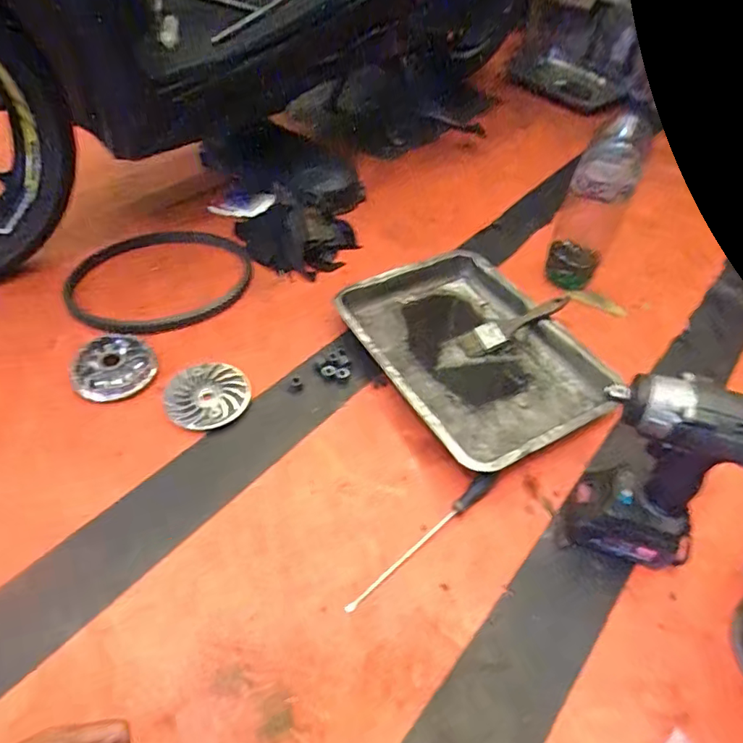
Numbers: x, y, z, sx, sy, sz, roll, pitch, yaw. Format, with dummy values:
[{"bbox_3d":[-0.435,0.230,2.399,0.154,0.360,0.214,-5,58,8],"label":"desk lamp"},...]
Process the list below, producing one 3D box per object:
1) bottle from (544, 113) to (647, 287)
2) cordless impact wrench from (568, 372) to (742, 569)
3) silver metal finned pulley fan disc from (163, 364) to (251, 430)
[{"bbox_3d":[0.379,-0.279,0.890,0.096,0.269,0.107,27,51,16],"label":"bottle"},{"bbox_3d":[0.290,0.109,0.542,0.153,0.259,0.071,15,49,7],"label":"cordless impact wrench"},{"bbox_3d":[-0.224,0.035,0.721,0.110,0.020,0.102,3,48,-4],"label":"silver metal finned pulley fan disc"}]

